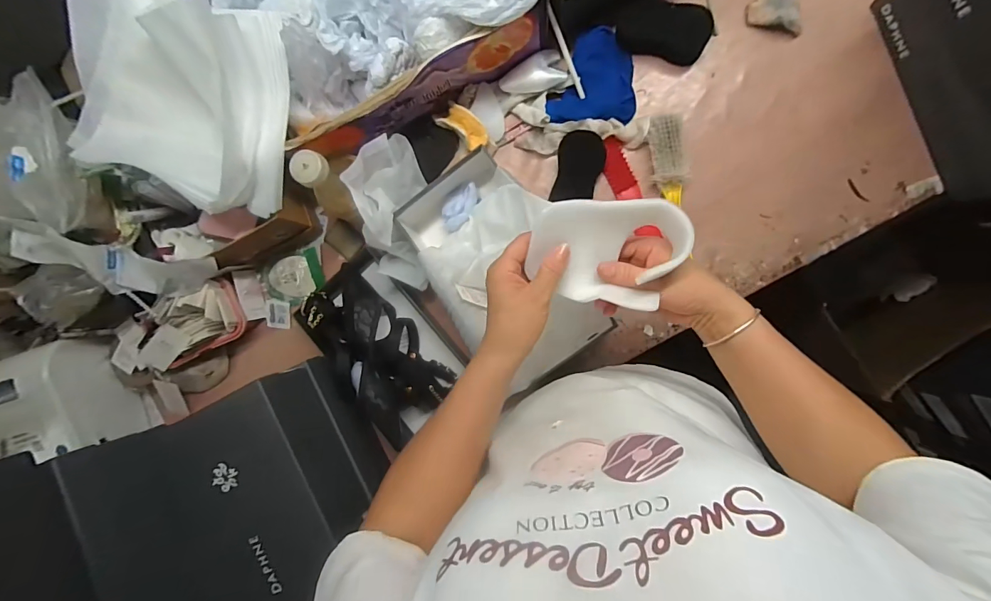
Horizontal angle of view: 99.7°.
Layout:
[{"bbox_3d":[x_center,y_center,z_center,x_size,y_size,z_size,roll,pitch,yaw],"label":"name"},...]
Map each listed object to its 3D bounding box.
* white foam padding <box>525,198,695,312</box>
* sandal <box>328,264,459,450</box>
[{"bbox_3d":[0.100,-0.044,0.384,0.133,0.040,0.092,7,92,7],"label":"white foam padding"},{"bbox_3d":[-0.179,0.072,0.624,0.119,0.078,0.236,-38,87,6],"label":"sandal"}]

